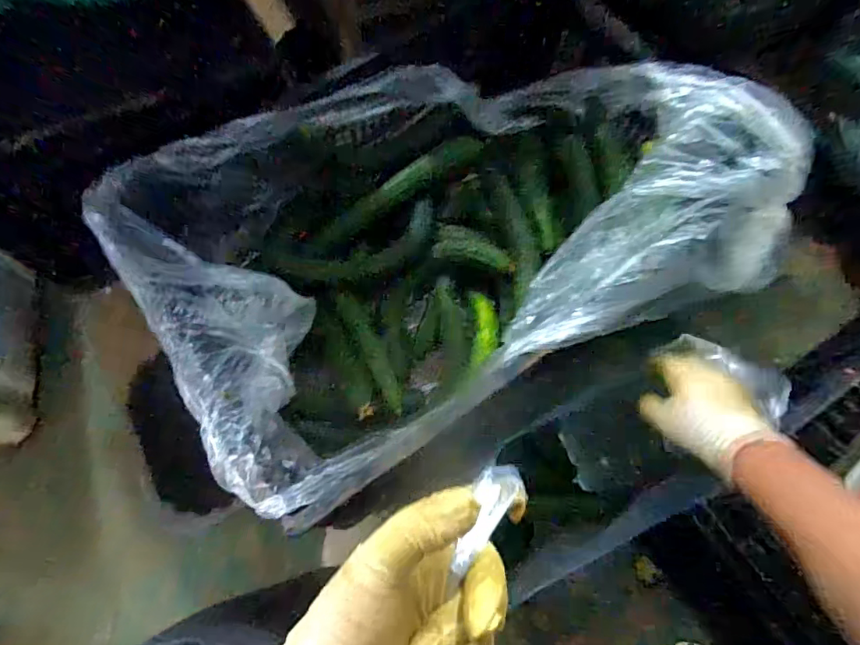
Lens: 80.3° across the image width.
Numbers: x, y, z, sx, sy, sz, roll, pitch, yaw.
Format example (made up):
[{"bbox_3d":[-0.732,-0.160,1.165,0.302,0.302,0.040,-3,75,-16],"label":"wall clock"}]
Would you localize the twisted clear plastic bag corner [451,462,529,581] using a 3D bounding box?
[{"bbox_3d":[0.034,0.107,0.285,0.028,0.008,0.068,28,47,11],"label":"twisted clear plastic bag corner"}]

